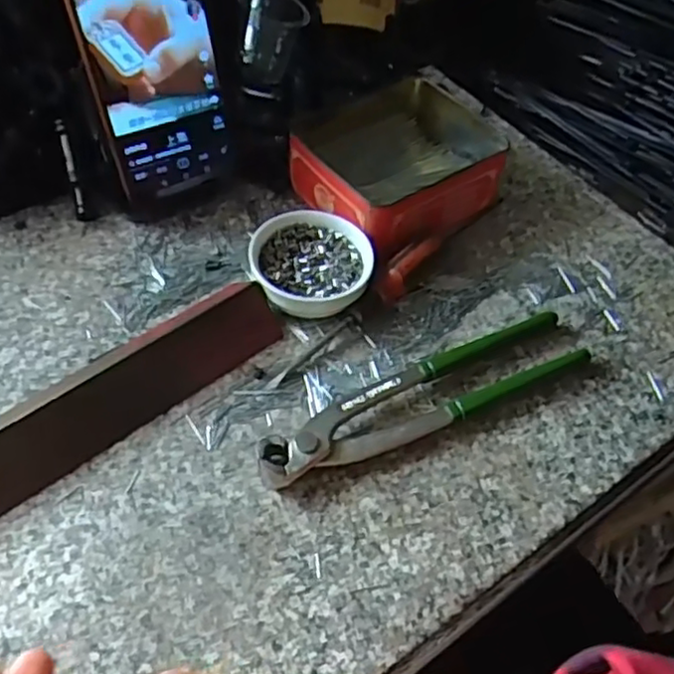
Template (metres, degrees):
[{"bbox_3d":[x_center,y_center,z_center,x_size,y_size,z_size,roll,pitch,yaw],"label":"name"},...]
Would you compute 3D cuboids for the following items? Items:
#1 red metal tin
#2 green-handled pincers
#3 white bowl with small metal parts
[{"bbox_3d":[0.045,-0.113,0.461,0.141,0.044,0.115,-34,63,-27],"label":"red metal tin"},{"bbox_3d":[0.049,0.029,0.374,0.200,0.019,0.044,-23,58,-21],"label":"green-handled pincers"},{"bbox_3d":[-0.015,-0.042,0.413,0.070,0.026,0.067,3,53,-3],"label":"white bowl with small metal parts"}]

